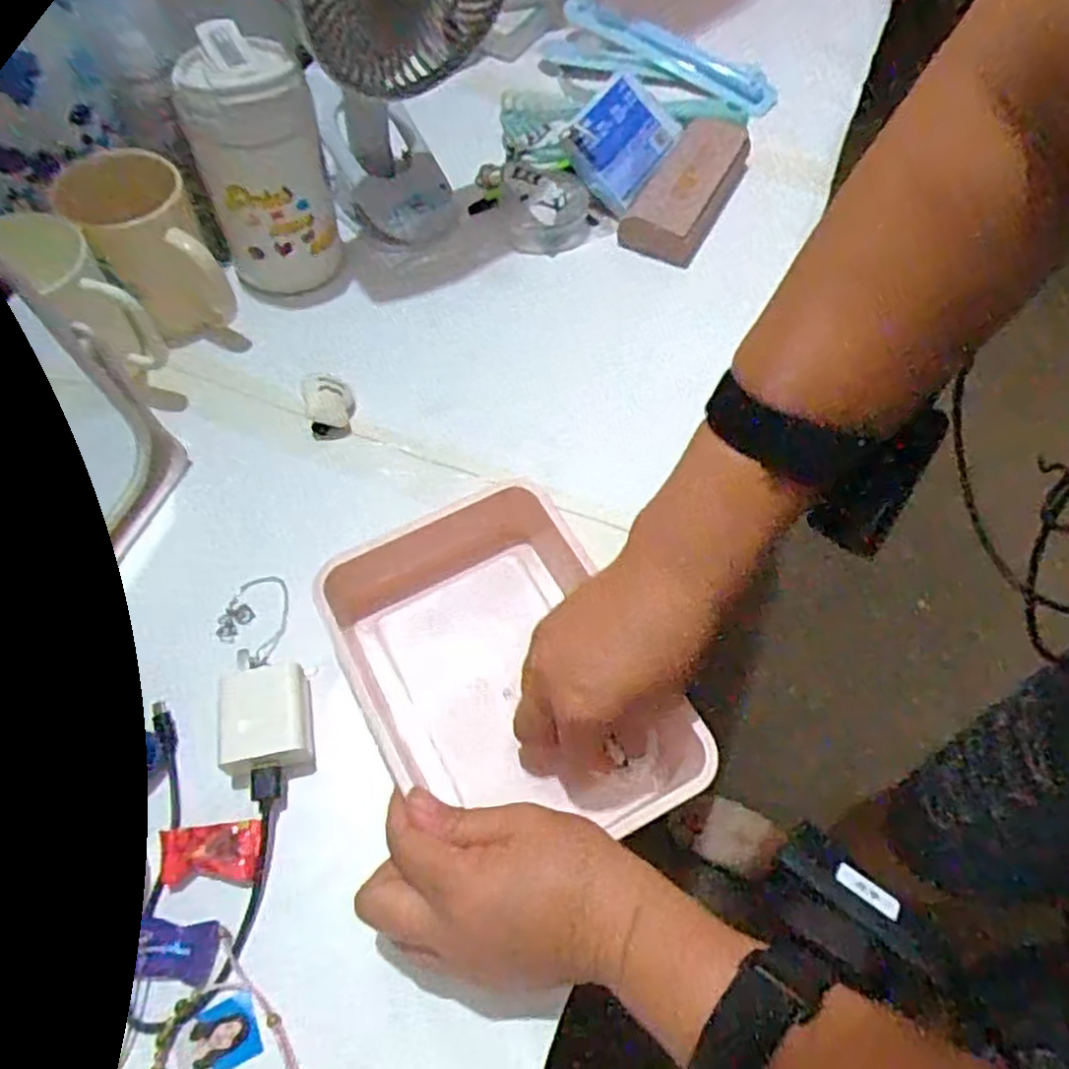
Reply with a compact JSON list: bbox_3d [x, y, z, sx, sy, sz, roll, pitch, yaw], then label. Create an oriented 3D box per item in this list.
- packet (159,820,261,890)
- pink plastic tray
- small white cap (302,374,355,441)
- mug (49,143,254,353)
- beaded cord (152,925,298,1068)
[{"bbox_3d":[-0.163,0.160,0.368,0.047,0.005,0.028,-7,61,-4],"label":"packet"},{"bbox_3d":[-0.020,0.071,0.414,0.160,0.060,0.222,-25,64,-14],"label":"pink plastic tray"},{"bbox_3d":[-0.144,-0.090,0.511,0.033,0.027,0.042,-17,62,-10],"label":"small white cap"},{"bbox_3d":[-0.271,-0.203,0.516,0.080,0.103,0.114,-24,64,-13],"label":"mug"},{"bbox_3d":[-0.134,0.245,0.324,0.054,0.006,0.113,-35,67,-18],"label":"beaded cord"}]

